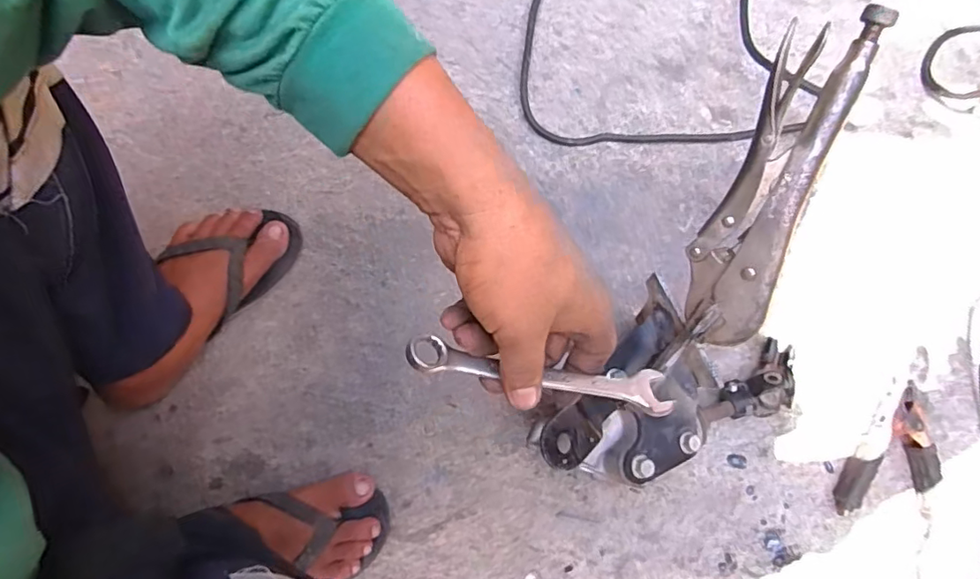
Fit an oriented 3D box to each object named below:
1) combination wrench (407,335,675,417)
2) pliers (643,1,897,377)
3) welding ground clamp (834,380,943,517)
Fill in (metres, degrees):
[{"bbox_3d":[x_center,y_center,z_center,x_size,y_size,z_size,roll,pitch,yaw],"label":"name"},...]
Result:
[{"bbox_3d":[0.032,0.048,0.315,0.158,0.015,0.025,12,78,-16],"label":"combination wrench"},{"bbox_3d":[0.170,-0.045,0.355,0.050,0.028,0.240,15,117,2],"label":"pliers"},{"bbox_3d":[0.398,0.171,0.547,0.070,0.027,0.138,38,80,6],"label":"welding ground clamp"}]

